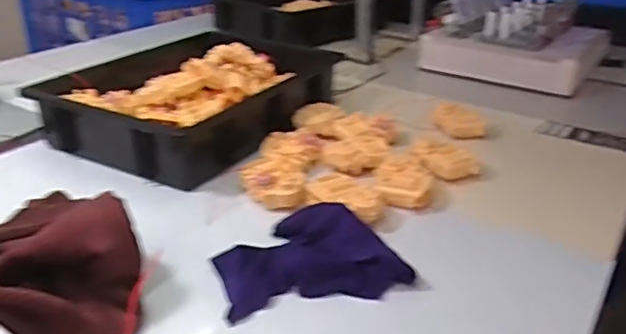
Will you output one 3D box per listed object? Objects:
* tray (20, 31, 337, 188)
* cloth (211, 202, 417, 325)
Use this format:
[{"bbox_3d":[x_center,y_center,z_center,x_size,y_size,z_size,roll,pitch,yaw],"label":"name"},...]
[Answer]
[{"bbox_3d":[-0.191,-0.126,0.961,0.324,0.079,0.428,14,28,22],"label":"tray"},{"bbox_3d":[-0.006,0.088,0.613,0.182,0.035,0.132,-7,27,-19],"label":"cloth"}]

